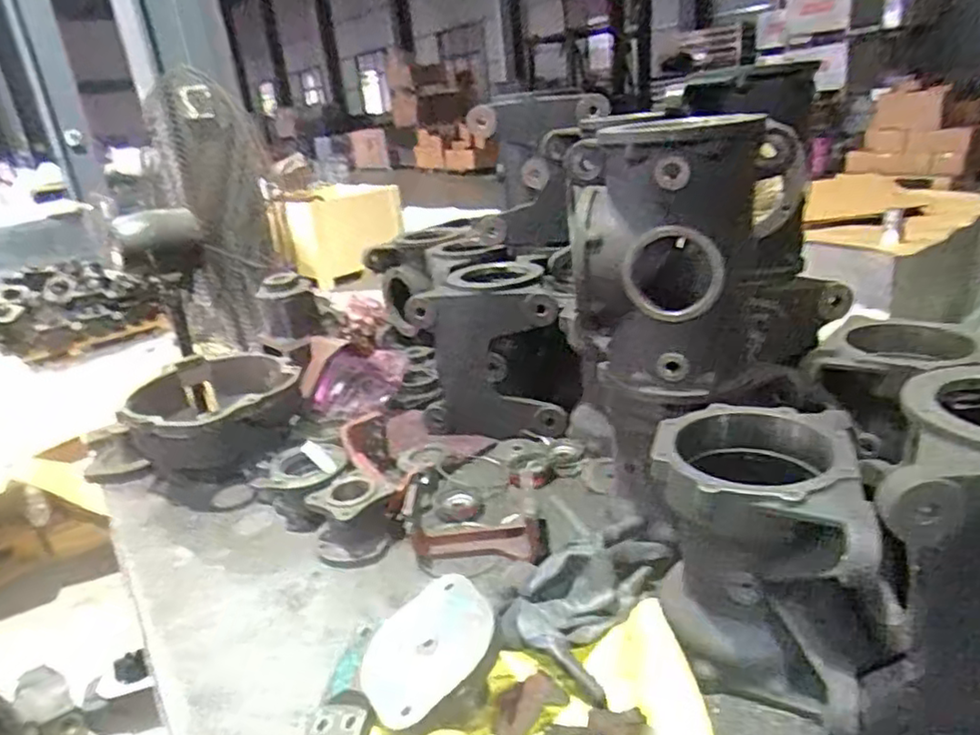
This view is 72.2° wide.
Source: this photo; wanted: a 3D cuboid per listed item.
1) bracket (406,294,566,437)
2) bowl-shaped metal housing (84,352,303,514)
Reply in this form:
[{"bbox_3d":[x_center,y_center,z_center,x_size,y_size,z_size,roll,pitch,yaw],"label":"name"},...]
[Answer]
[{"bbox_3d":[-0.009,0.000,1.099,0.252,0.230,0.052,6,25,29],"label":"bracket"},{"bbox_3d":[-0.487,0.095,1.168,0.413,0.144,0.268,6,25,30],"label":"bowl-shaped metal housing"}]

